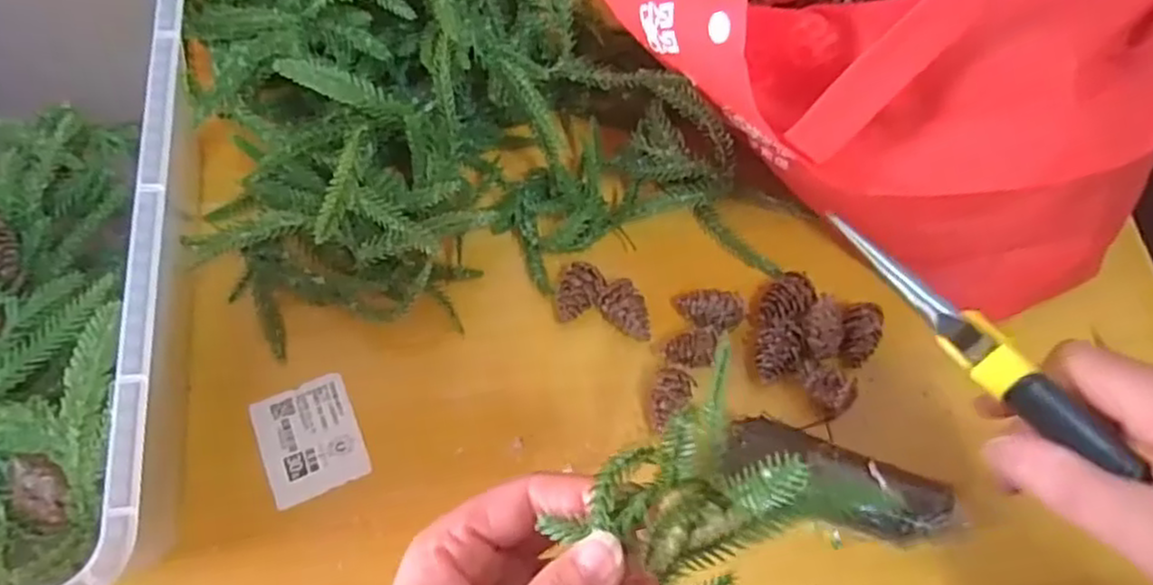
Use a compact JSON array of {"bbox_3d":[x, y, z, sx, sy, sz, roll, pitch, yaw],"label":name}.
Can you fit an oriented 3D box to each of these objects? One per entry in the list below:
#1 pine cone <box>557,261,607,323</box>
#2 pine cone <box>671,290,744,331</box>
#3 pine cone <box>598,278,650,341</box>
[{"bbox_3d":[0.002,0.000,0.397,0.025,0.022,0.033,5,68,0],"label":"pine cone"},{"bbox_3d":[0.071,0.011,0.393,0.035,0.025,0.019,12,68,3],"label":"pine cone"},{"bbox_3d":[0.029,0.011,0.394,0.033,0.021,0.023,43,72,14],"label":"pine cone"}]

